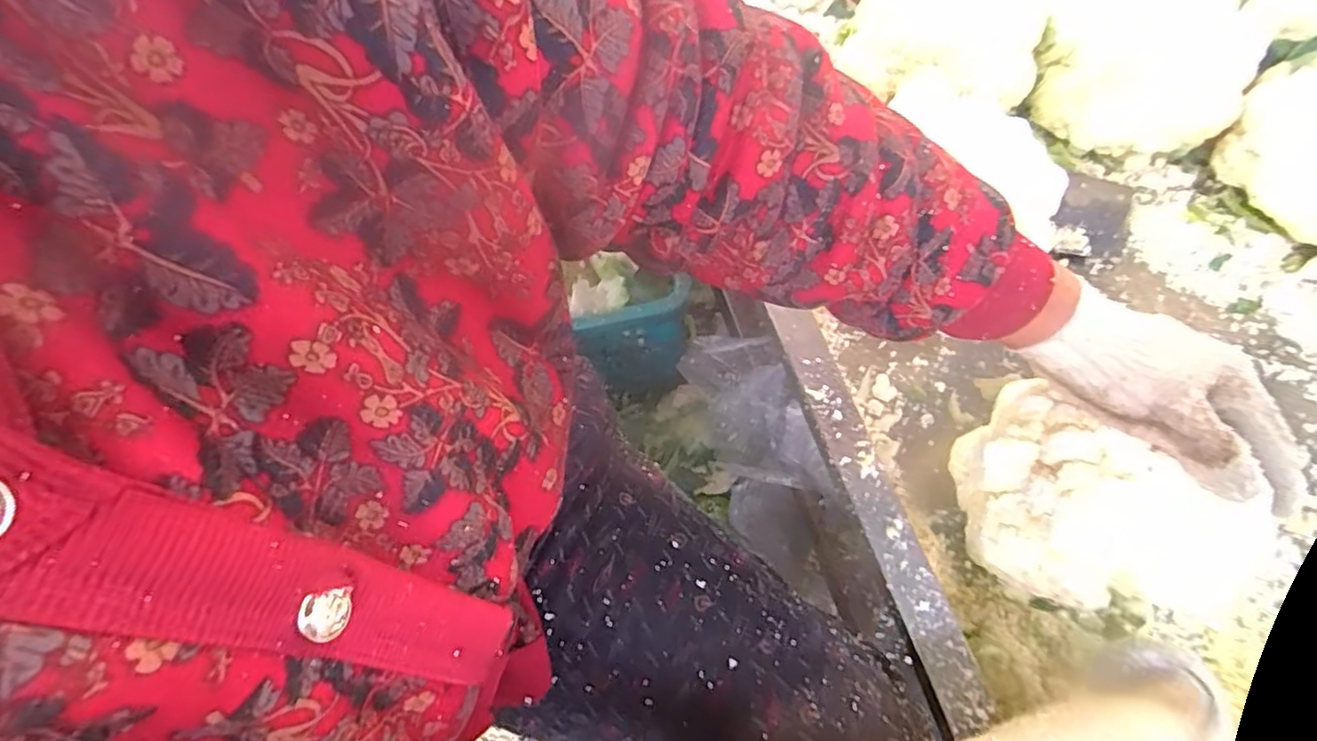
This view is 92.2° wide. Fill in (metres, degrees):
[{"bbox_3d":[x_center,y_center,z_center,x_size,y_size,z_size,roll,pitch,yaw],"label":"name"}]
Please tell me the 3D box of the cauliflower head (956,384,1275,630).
[{"bbox_3d":[0.266,0.093,0.395,0.162,0.096,0.113,41,73,19],"label":"cauliflower head"}]

